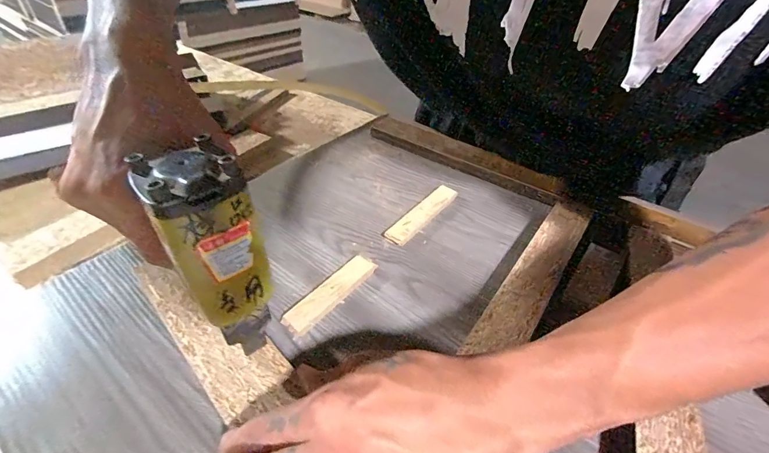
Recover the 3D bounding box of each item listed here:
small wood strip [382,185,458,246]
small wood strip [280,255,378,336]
[{"bbox_3d":[0.041,-0.013,0.408,0.027,0.012,0.108,27,45,27],"label":"small wood strip"},{"bbox_3d":[-0.044,0.056,0.325,0.022,0.012,0.092,26,45,26],"label":"small wood strip"}]

